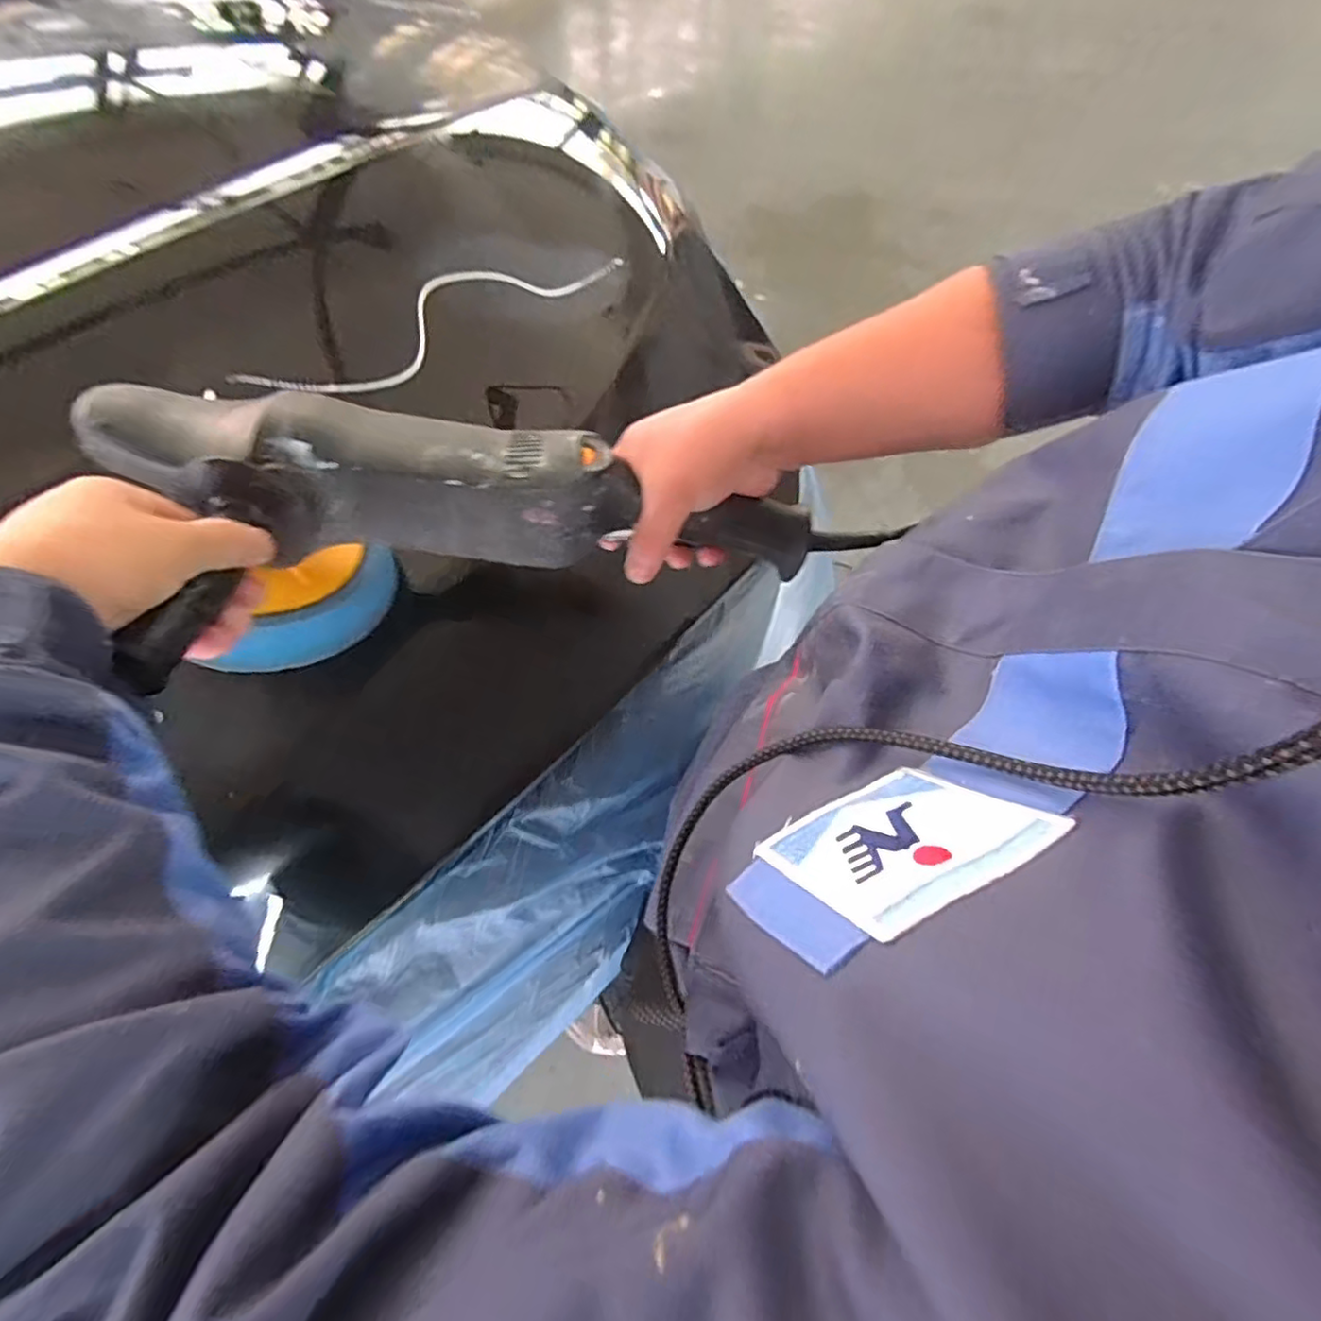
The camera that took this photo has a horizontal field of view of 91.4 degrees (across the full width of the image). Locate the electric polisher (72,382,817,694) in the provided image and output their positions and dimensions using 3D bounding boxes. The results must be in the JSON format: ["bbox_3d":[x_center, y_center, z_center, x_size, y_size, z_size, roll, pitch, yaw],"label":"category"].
[{"bbox_3d":[-0.108,-0.083,0.399,0.398,0.116,0.145,-3,71,-5],"label":"electric polisher"}]

